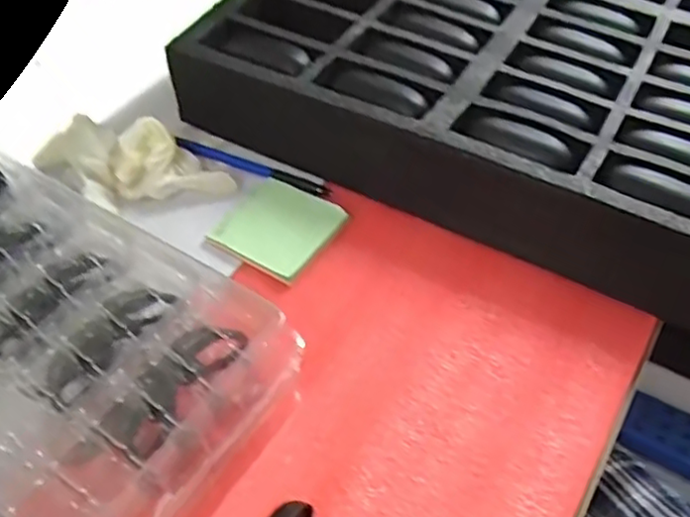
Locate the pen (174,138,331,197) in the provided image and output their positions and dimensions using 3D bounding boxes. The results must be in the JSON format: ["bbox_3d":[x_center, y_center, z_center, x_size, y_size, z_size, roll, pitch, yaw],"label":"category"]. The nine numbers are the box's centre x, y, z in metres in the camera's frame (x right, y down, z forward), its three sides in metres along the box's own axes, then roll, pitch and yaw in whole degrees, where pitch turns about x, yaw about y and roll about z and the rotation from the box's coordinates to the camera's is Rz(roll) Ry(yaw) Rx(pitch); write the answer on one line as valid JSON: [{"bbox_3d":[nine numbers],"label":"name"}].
[{"bbox_3d":[-0.074,-0.073,0.533,0.131,0.013,0.012,18,51,13],"label":"pen"}]

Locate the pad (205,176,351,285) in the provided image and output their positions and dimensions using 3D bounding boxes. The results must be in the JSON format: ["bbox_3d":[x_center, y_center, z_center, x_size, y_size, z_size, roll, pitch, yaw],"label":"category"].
[{"bbox_3d":[-0.049,-0.025,0.491,0.081,0.007,0.079,28,54,21],"label":"pad"}]

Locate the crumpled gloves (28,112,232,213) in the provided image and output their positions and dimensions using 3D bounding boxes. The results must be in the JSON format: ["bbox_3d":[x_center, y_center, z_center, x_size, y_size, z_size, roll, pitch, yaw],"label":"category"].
[{"bbox_3d":[-0.172,-0.075,0.509,0.166,0.036,0.084,21,51,16],"label":"crumpled gloves"}]

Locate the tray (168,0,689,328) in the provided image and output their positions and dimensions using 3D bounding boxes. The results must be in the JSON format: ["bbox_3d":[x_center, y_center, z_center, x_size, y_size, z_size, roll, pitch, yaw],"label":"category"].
[{"bbox_3d":[0.193,-0.250,0.636,0.425,0.076,0.551,23,52,17],"label":"tray"}]

